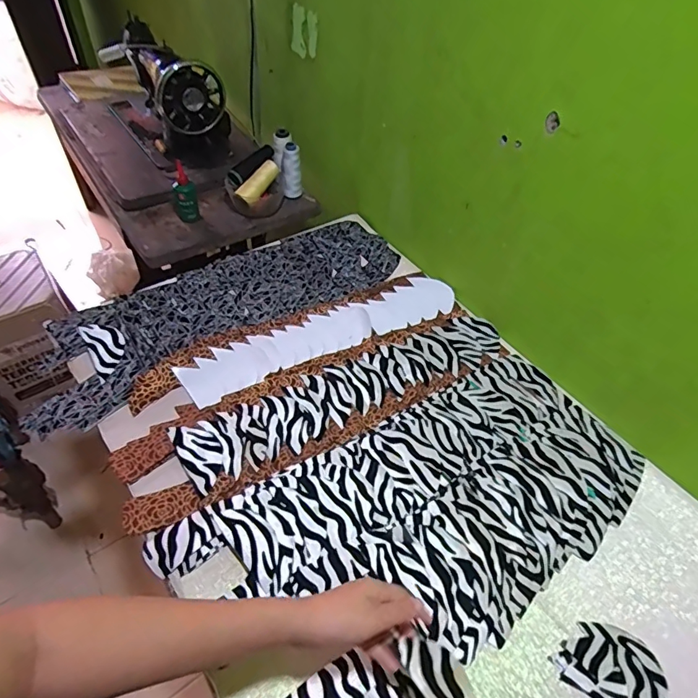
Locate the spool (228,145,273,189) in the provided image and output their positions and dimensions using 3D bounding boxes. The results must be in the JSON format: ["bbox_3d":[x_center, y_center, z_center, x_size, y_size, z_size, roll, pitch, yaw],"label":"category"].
[{"bbox_3d":[-0.199,-0.383,0.984,0.038,0.032,0.115,38,75,25],"label":"spool"}]

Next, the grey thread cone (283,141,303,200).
[{"bbox_3d":[-0.121,-0.374,1.019,0.042,0.115,0.048,-2,49,-6],"label":"grey thread cone"}]

